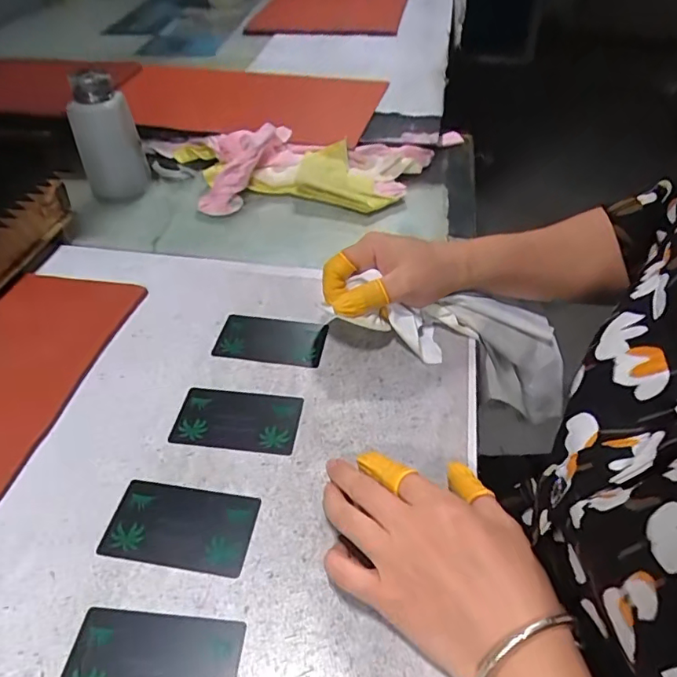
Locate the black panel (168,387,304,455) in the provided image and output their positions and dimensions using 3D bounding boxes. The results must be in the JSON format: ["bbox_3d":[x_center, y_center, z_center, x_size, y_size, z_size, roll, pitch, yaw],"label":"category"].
[{"bbox_3d":[-0.071,0.055,0.372,0.086,0.004,0.052,5,45,6],"label":"black panel"}]

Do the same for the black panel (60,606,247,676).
[{"bbox_3d":[-0.093,0.163,0.263,0.086,0.004,0.049,3,45,4],"label":"black panel"}]

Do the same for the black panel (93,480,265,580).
[{"bbox_3d":[-0.094,0.112,0.317,0.085,0.004,0.050,6,45,8],"label":"black panel"}]

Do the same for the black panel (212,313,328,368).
[{"bbox_3d":[-0.053,0.000,0.423,0.084,0.005,0.052,5,43,8],"label":"black panel"}]

